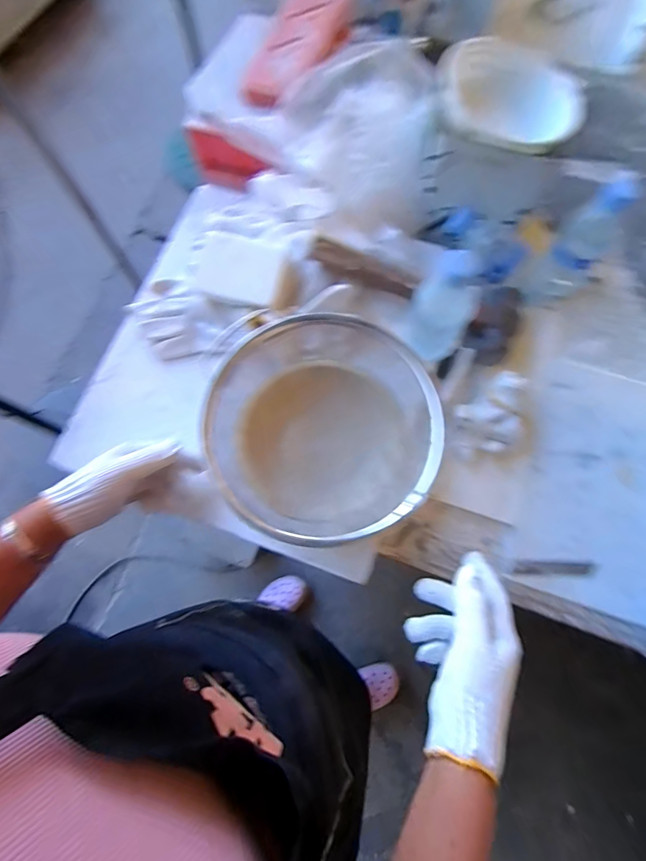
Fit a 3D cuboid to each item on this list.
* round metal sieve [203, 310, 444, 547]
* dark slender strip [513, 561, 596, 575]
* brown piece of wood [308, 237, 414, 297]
[{"bbox_3d":[-0.004,-0.001,0.467,0.226,0.095,0.242,0,75,1],"label":"round metal sieve"},{"bbox_3d":[0.282,0.168,0.514,0.093,0.009,0.016,-1,75,0],"label":"dark slender strip"},{"bbox_3d":[0.052,-0.204,0.530,0.133,0.025,0.029,20,76,-8],"label":"brown piece of wood"}]

